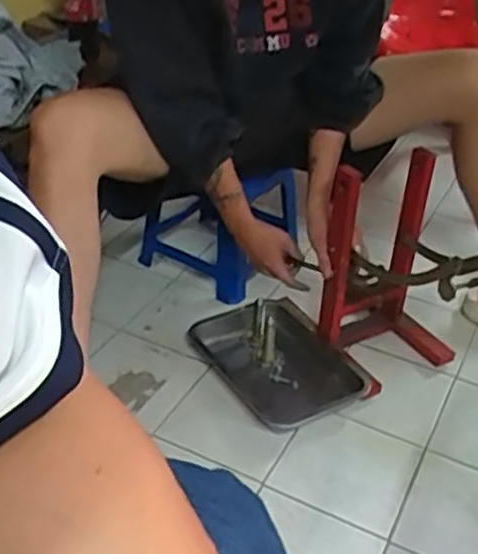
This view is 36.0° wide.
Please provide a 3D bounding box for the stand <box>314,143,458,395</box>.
[{"bbox_3d":[0.265,-0.007,1.269,0.203,0.376,0.180,-20,40,-29],"label":"stand"}]

